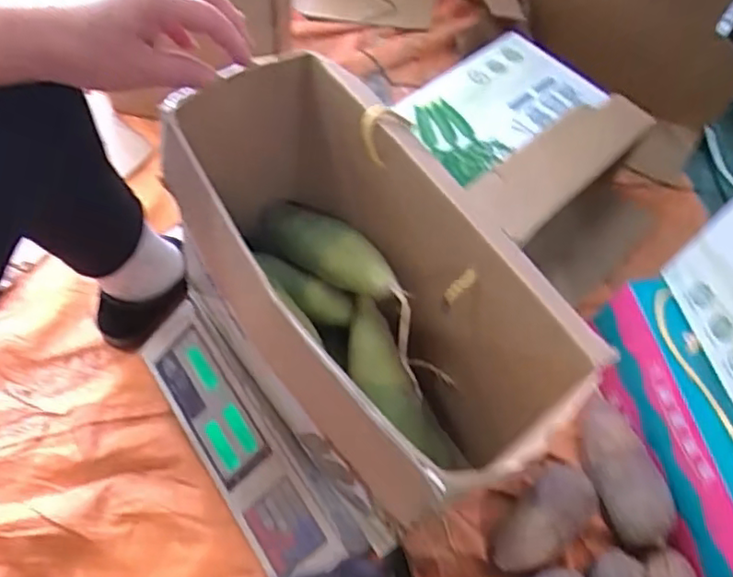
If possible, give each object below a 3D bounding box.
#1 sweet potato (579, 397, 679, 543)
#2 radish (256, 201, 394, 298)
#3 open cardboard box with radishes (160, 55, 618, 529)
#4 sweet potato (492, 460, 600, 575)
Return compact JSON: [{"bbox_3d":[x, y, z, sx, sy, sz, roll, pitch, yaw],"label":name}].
[{"bbox_3d":[0.287,0.205,0.713,0.065,0.058,0.161,-12,55,-17],"label":"sweet potato"},{"bbox_3d":[-0.038,-0.037,0.593,0.174,0.052,0.054,26,54,39],"label":"radish"},{"bbox_3d":[-0.010,0.009,0.523,0.170,0.227,0.359,-28,62,-22],"label":"open cardboard box with radishes"},{"bbox_3d":[0.190,0.260,0.689,0.123,0.067,0.071,-28,61,-26],"label":"sweet potato"}]

